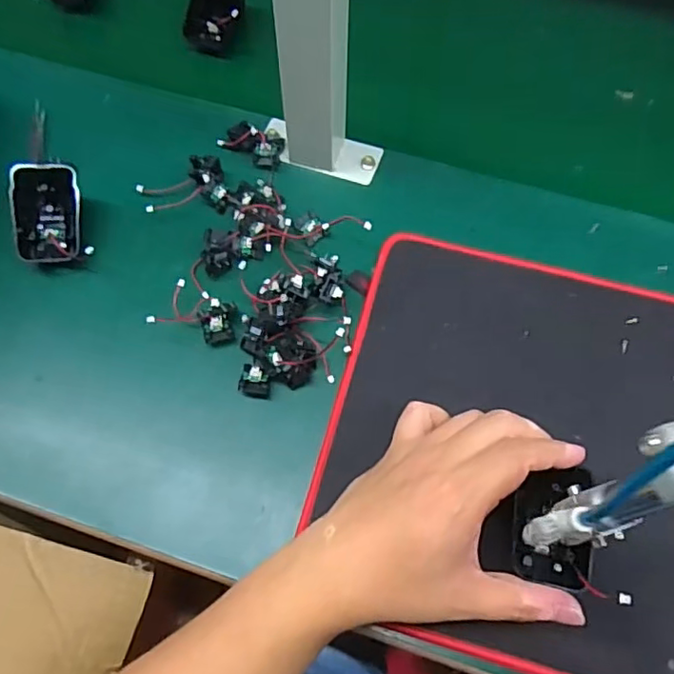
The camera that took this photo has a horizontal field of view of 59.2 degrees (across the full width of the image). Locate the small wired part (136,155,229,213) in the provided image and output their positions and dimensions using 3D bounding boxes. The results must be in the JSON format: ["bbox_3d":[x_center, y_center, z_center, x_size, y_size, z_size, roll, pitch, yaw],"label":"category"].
[{"bbox_3d":[-0.121,-0.115,0.464,0.066,0.015,0.040,-15,68,-7],"label":"small wired part"}]

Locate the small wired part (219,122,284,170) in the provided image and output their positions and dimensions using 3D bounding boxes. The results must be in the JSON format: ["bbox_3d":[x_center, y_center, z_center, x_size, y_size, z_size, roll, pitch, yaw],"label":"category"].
[{"bbox_3d":[-0.069,-0.160,0.481,0.052,0.023,0.026,26,69,10],"label":"small wired part"}]

